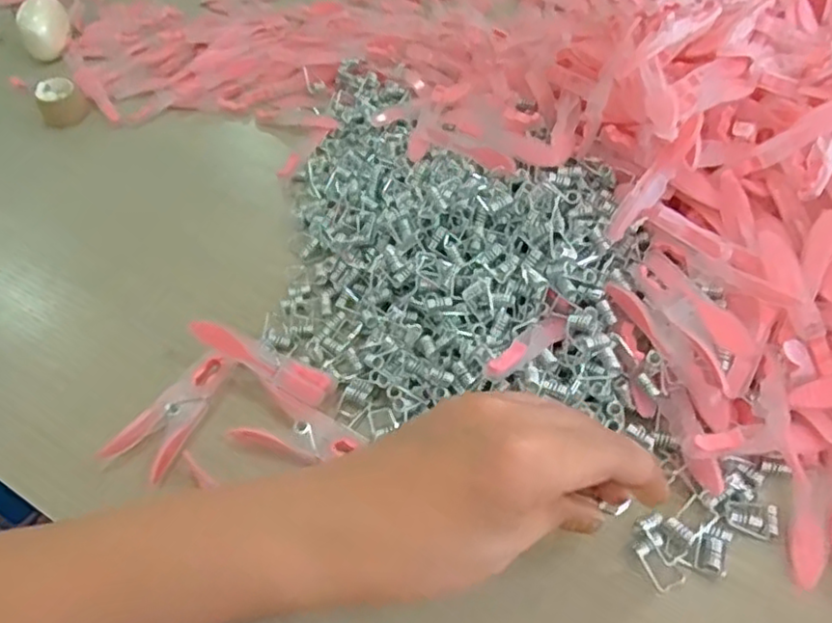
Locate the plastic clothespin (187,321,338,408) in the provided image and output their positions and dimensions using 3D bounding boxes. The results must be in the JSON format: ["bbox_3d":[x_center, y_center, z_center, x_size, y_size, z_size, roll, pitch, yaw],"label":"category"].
[{"bbox_3d":[-0.080,0.027,0.347,0.077,0.019,0.016,27,55,2],"label":"plastic clothespin"}]

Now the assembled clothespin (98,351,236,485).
[{"bbox_3d":[-0.125,0.052,0.345,0.032,0.018,0.073,17,54,19],"label":"assembled clothespin"}]

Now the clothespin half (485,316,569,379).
[{"bbox_3d":[0.056,0.017,0.333,0.059,0.011,0.014,-28,52,-37],"label":"clothespin half"}]

